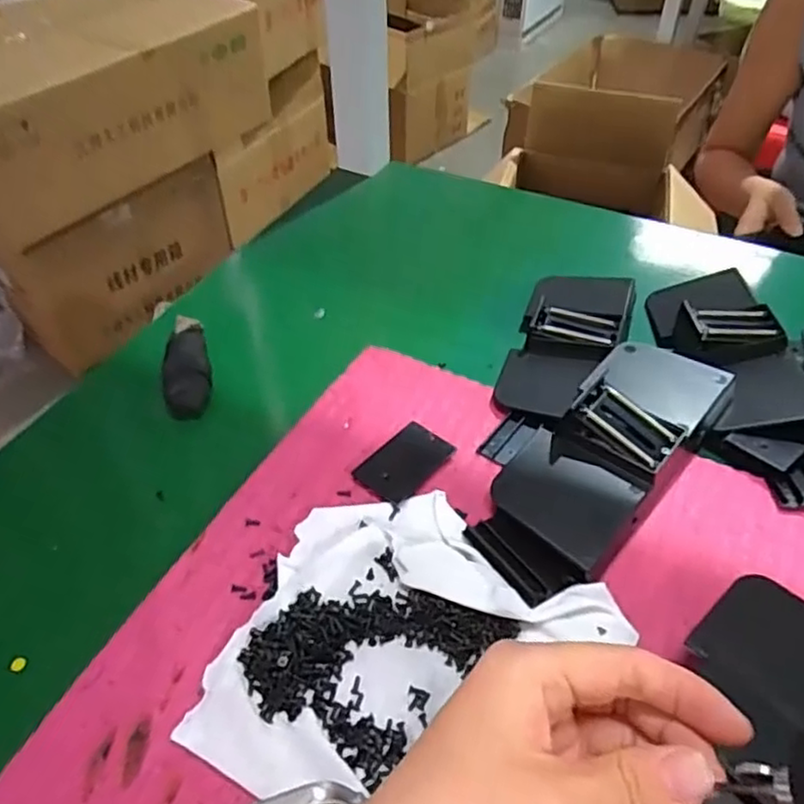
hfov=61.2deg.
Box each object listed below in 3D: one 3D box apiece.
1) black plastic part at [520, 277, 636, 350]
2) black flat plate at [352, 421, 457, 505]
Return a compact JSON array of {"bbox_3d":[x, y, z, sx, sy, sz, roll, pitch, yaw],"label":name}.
[{"bbox_3d":[0.129,-0.067,0.494,0.072,0.017,0.095,17,43,14],"label":"black plastic part"},{"bbox_3d":[0.002,0.036,0.406,0.035,0.005,0.055,37,57,18],"label":"black flat plate"}]

